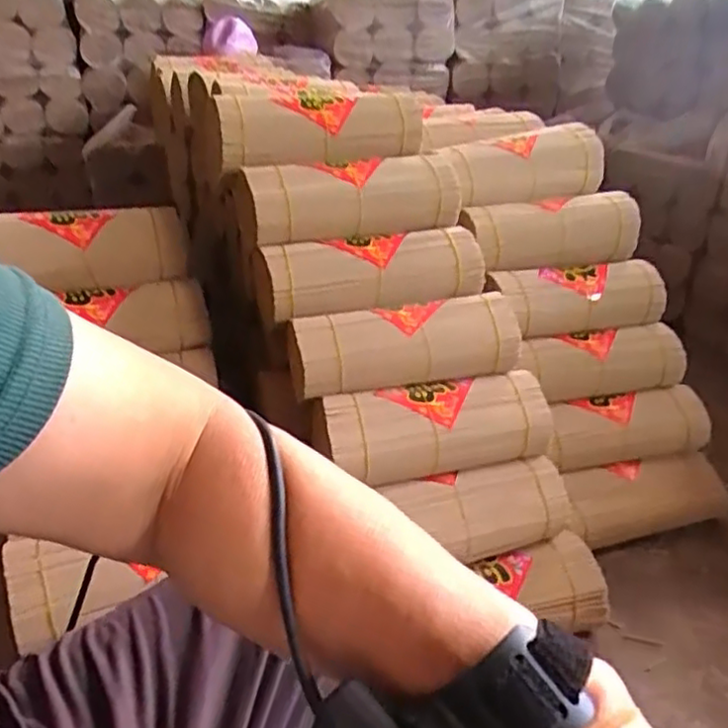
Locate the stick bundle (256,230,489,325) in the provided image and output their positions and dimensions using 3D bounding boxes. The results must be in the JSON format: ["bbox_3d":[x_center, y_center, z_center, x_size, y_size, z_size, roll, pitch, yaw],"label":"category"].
[{"bbox_3d":[0.014,-0.131,0.955,0.329,0.085,0.096,-5,26,-10],"label":"stick bundle"}]

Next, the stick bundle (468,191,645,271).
[{"bbox_3d":[0.327,-0.216,1.122,0.282,0.106,0.100,-13,29,-24],"label":"stick bundle"}]

